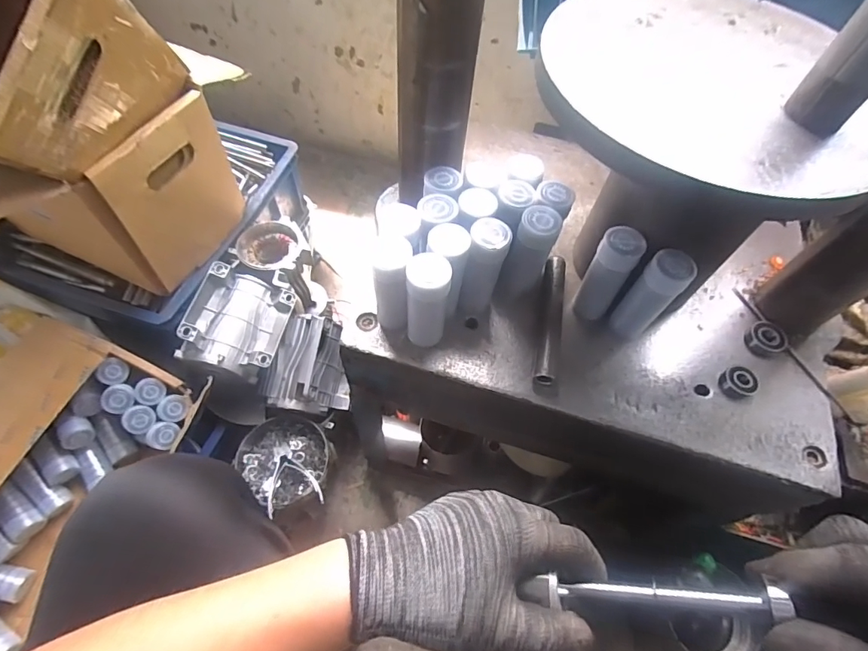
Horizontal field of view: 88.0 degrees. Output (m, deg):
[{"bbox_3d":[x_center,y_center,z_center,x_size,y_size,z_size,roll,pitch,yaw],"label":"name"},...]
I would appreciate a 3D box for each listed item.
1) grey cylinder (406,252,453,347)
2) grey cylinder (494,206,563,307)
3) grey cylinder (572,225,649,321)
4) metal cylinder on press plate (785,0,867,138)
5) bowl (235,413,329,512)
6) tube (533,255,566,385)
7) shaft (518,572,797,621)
[{"bbox_3d":[-0.006,-0.019,0.394,0.035,0.104,0.029,5,59,-1],"label":"grey cylinder"},{"bbox_3d":[0.089,-0.064,0.426,0.035,0.104,0.040,25,60,11],"label":"grey cylinder"},{"bbox_3d":[0.157,-0.044,0.415,0.033,0.097,0.035,28,61,12],"label":"grey cylinder"},{"bbox_3d":[0.258,-0.160,0.275,0.031,0.072,0.037,-39,69,-24],"label":"metal cylinder on press plate"},{"bbox_3d":[-0.214,0.188,0.644,0.115,0.042,0.125,2,59,-3],"label":"bowl"},{"bbox_3d":[0.115,-0.008,0.444,0.020,0.023,0.144,13,59,3],"label":"tube"},{"bbox_3d":[0.122,0.154,0.257,0.134,0.015,0.013,-6,57,17],"label":"shaft"}]

